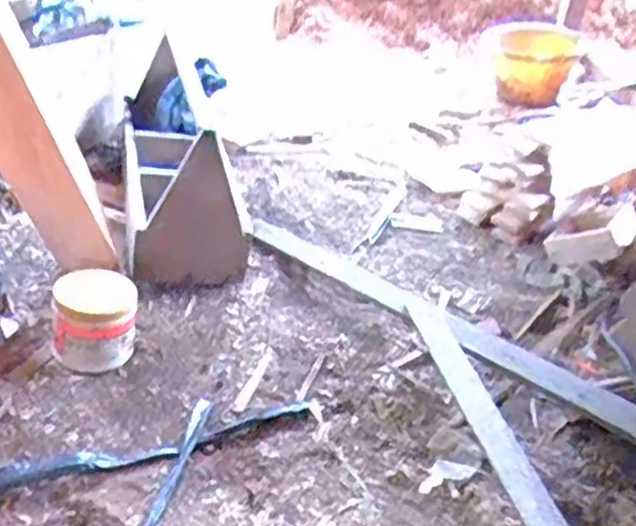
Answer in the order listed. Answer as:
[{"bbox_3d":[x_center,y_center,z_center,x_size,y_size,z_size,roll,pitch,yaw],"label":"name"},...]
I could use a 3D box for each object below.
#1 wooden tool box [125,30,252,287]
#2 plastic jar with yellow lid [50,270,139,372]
[{"bbox_3d":[-0.231,-0.171,1.197,0.170,0.213,0.466,-4,35,-13],"label":"wooden tool box"},{"bbox_3d":[-0.280,0.070,0.914,0.103,0.100,0.087,1,32,-13],"label":"plastic jar with yellow lid"}]

